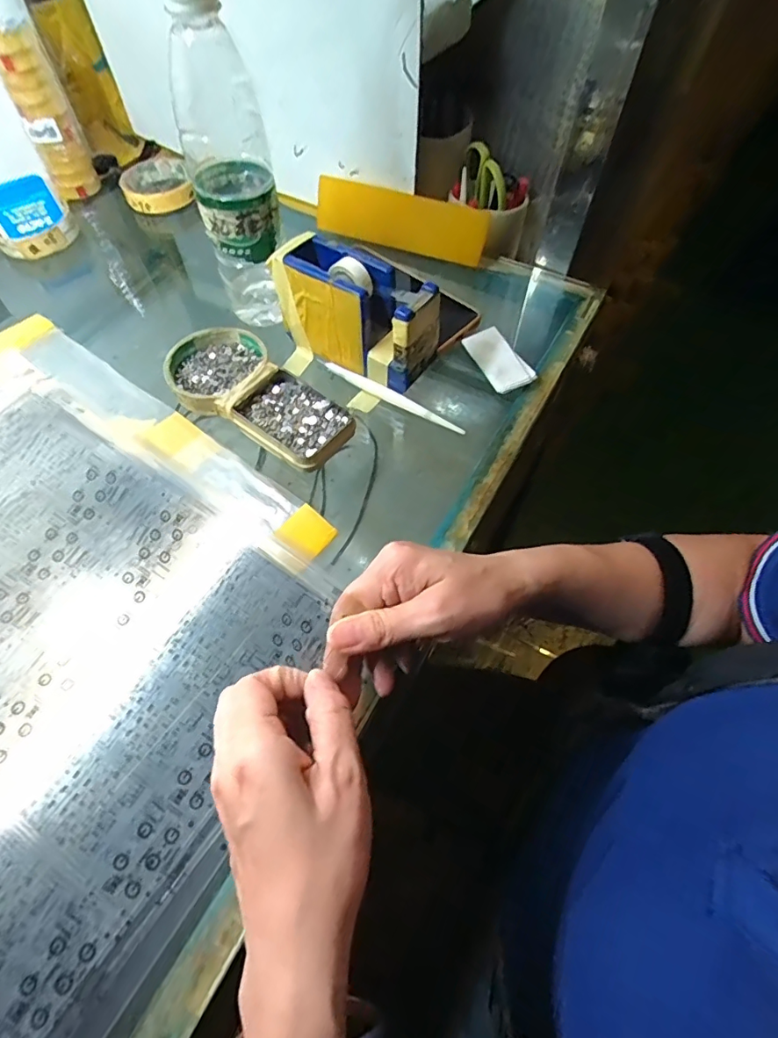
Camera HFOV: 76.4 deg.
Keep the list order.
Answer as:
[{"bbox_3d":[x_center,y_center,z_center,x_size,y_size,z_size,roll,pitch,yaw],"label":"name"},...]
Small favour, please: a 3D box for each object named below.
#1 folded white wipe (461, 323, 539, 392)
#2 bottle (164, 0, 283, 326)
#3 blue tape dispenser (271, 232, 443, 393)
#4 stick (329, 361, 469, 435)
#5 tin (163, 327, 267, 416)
[{"bbox_3d":[0.094,-0.138,0.426,0.033,0.009,0.069,-25,62,-11],"label":"folded white wipe"},{"bbox_3d":[-0.119,-0.258,0.376,0.061,0.213,0.078,-14,59,-7],"label":"bottle"},{"bbox_3d":[-0.026,-0.167,0.399,0.134,0.078,0.048,33,66,12],"label":"blue tape dispenser"},{"bbox_3d":[0.002,-0.101,0.407,0.133,0.010,0.009,32,67,19],"label":"stick"},{"bbox_3d":[-0.143,-0.126,0.412,0.079,0.017,0.081,-2,60,3],"label":"tin"}]

